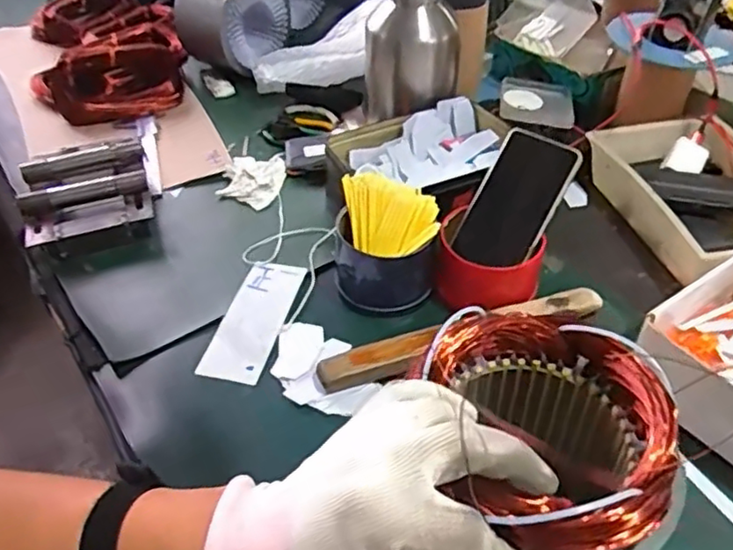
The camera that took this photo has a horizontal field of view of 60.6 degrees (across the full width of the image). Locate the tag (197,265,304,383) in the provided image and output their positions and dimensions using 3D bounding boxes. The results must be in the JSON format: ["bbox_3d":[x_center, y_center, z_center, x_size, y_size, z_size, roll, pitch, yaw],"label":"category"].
[{"bbox_3d":[-0.108,0.041,0.609,0.056,0.005,0.148,7,44,12],"label":"tag"}]

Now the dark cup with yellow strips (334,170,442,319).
[{"bbox_3d":[0.019,-0.030,0.614,0.098,0.088,0.108,-7,43,-4],"label":"dark cup with yellow strips"}]

